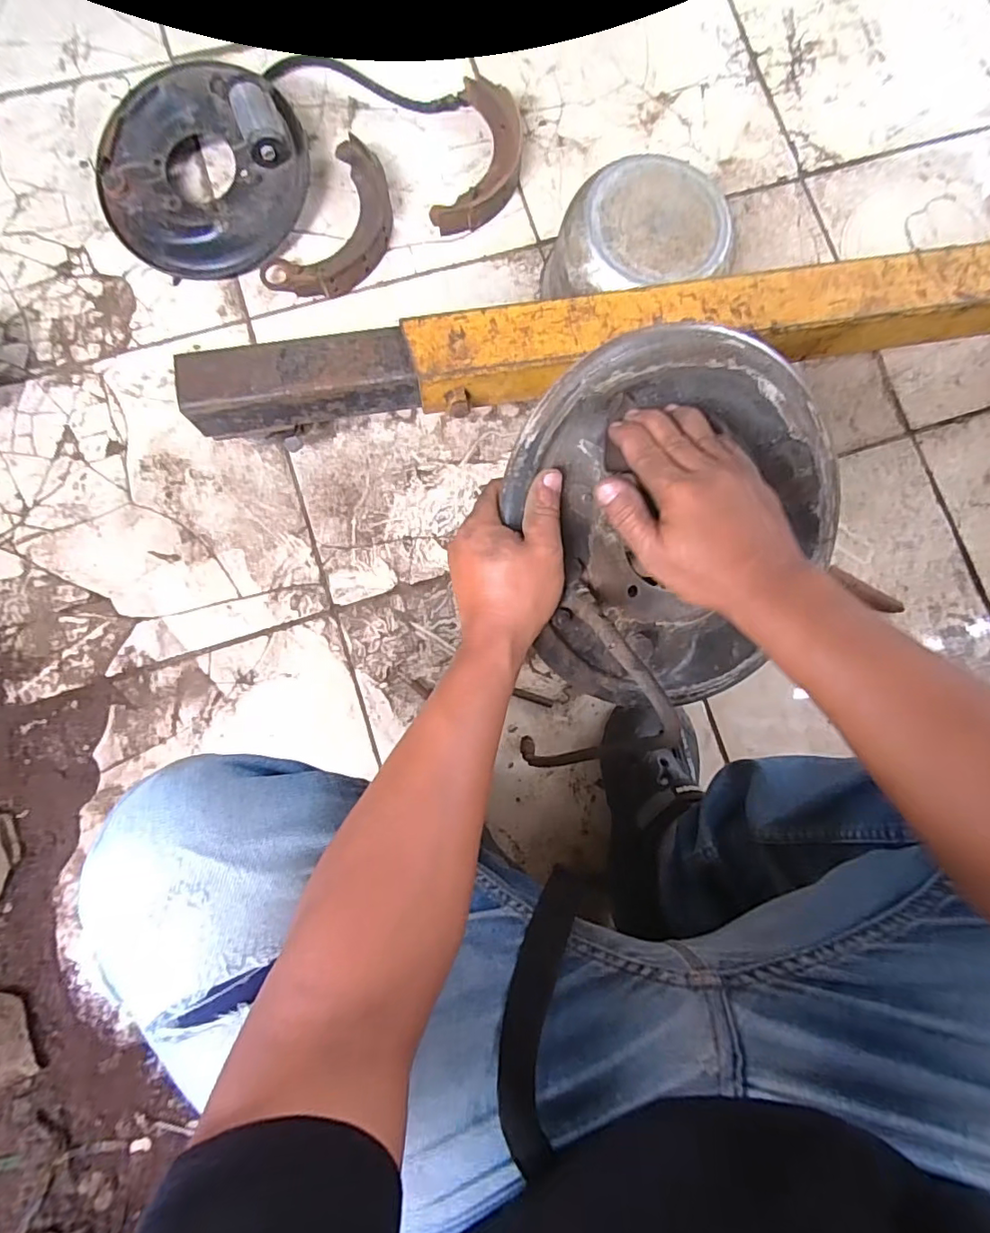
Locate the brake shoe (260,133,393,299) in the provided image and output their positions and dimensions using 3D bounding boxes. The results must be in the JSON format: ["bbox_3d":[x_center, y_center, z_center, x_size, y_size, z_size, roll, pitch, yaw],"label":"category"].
[{"bbox_3d":[-0.201,-0.503,0.731,0.117,0.035,0.218,29,85,0],"label":"brake shoe"}]

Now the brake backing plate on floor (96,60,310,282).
[{"bbox_3d":[-0.373,-0.563,0.698,0.241,0.086,0.235,0,86,-3],"label":"brake backing plate on floor"}]

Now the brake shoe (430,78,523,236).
[{"bbox_3d":[-0.013,-0.615,0.752,0.096,0.034,0.217,13,85,-2],"label":"brake shoe"}]

